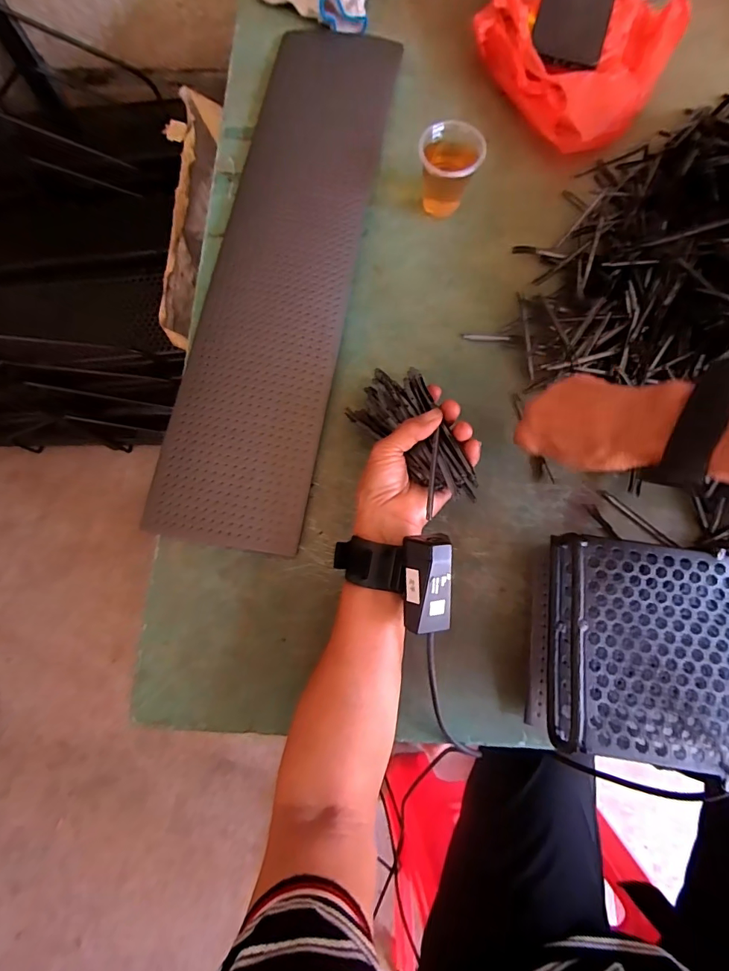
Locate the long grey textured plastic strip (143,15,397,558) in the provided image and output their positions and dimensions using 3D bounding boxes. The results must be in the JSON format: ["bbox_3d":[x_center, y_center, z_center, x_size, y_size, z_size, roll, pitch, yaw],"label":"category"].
[{"bbox_3d":[-0.082,-0.244,0.460,0.147,0.015,0.615,10,77,2],"label":"long grey textured plastic strip"}]

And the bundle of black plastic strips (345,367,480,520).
[{"bbox_3d":[0.043,-0.043,0.366,0.060,0.037,0.133,-35,71,-6],"label":"bundle of black plastic strips"}]

